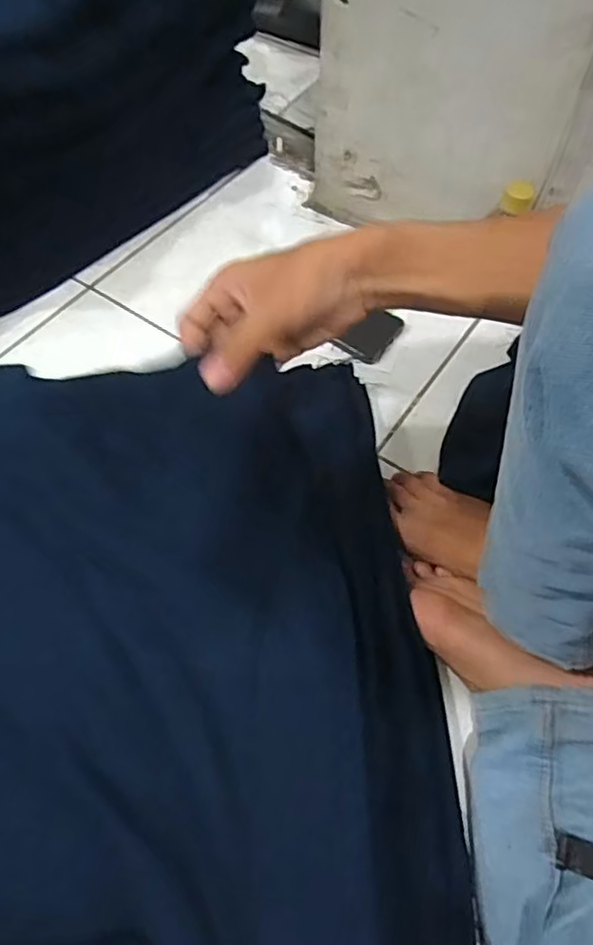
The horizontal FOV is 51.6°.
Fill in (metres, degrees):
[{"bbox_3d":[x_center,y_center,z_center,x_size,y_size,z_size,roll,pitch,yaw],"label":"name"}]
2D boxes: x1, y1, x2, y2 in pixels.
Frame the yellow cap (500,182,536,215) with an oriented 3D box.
[{"bbox_3d":[0.228,-0.285,0.632,0.029,0.021,0.029,1,61,-1],"label":"yellow cap"}]

